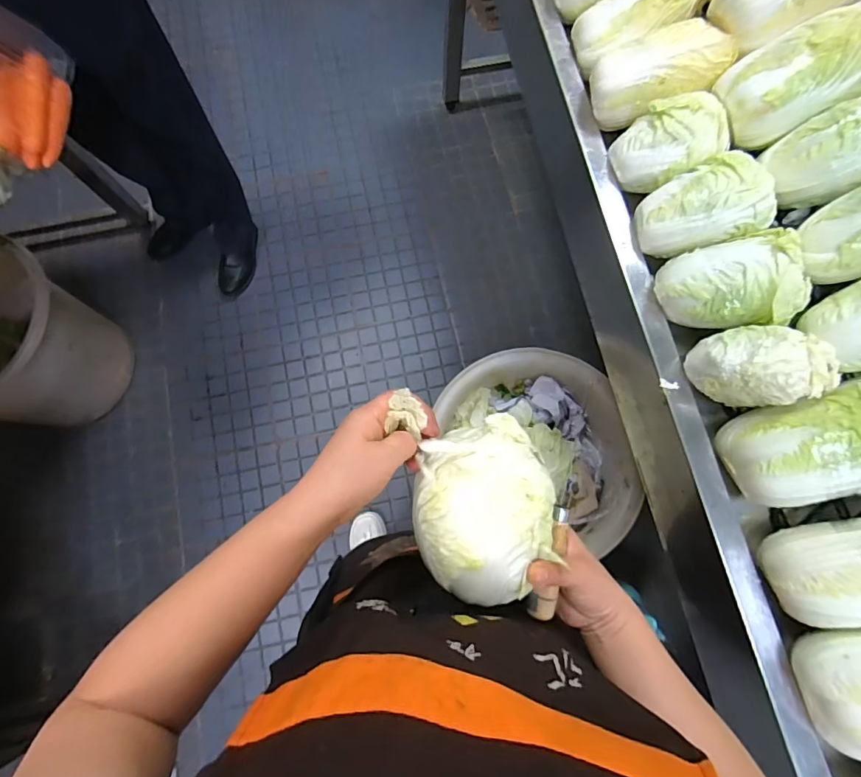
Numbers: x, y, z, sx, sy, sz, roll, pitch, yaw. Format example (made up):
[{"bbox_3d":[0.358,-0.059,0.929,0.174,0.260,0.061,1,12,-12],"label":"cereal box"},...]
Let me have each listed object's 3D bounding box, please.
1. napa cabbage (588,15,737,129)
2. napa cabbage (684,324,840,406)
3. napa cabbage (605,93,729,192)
[{"bbox_3d":[0.311,-0.435,0.615,0.153,0.098,0.097,-13,76,-4],"label":"napa cabbage"},{"bbox_3d":[0.385,-0.025,0.515,0.128,0.084,0.082,20,77,4],"label":"napa cabbage"},{"bbox_3d":[0.329,-0.338,0.612,0.095,0.133,0.094,-28,98,-48],"label":"napa cabbage"}]

